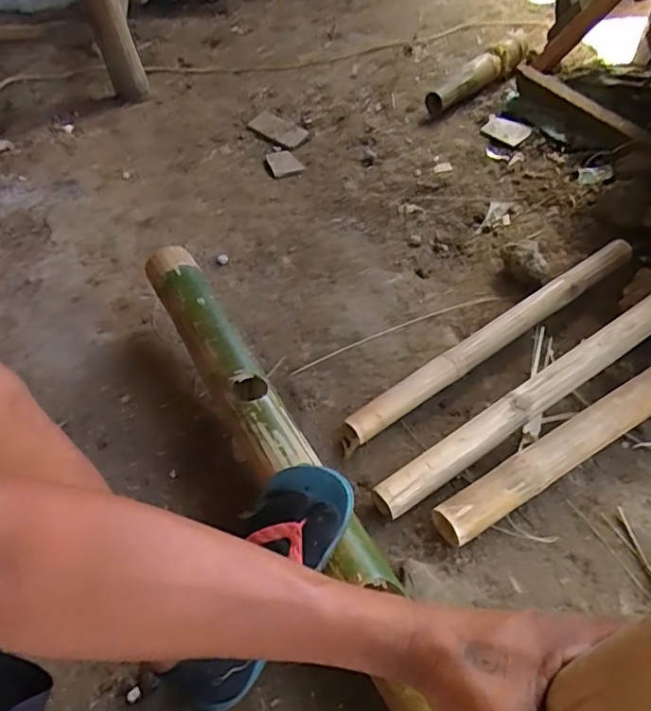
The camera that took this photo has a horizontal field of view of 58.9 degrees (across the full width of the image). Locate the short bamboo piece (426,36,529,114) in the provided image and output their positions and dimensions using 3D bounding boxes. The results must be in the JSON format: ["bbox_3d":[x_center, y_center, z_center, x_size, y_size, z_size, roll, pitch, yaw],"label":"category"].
[{"bbox_3d":[0.429,-0.772,1.593,0.070,0.080,0.446,33,61,27],"label":"short bamboo piece"}]

